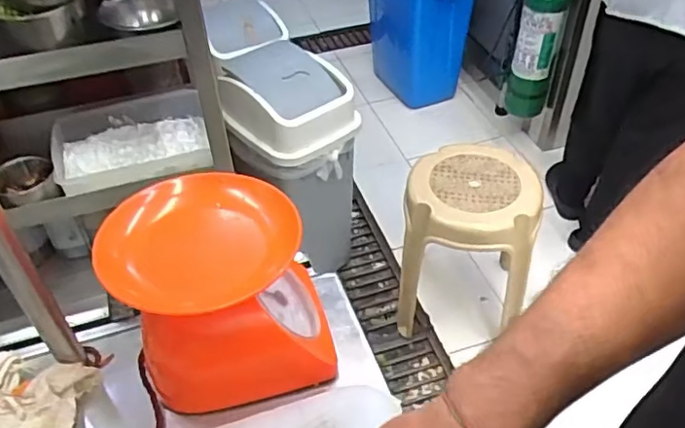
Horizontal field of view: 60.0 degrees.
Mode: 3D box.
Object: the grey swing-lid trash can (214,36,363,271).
[{"bbox_3d":[-0.127,-0.114,1.595,0.249,0.597,0.297,-33,51,-29],"label":"grey swing-lid trash can"}]

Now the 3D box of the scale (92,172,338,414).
[{"bbox_3d":[-0.108,0.063,0.534,0.166,0.174,0.140,-14,44,-12],"label":"scale"}]

